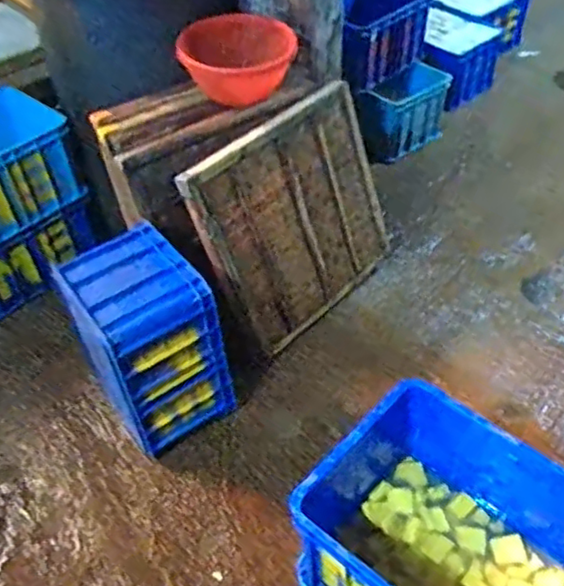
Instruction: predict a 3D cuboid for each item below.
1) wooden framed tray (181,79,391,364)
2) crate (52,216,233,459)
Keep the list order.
[{"bbox_3d":[0.056,-0.208,1.865,0.605,0.586,0.060,-38,34,-28],"label":"wooden framed tray"},{"bbox_3d":[-0.339,0.115,1.645,0.297,0.461,0.319,-23,46,-22],"label":"crate"}]

